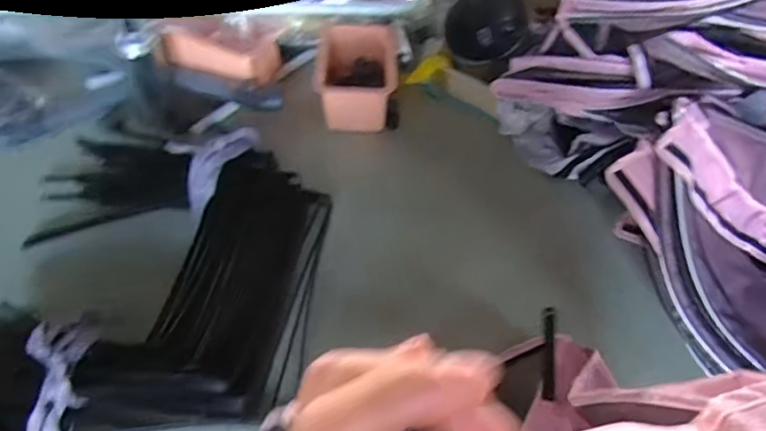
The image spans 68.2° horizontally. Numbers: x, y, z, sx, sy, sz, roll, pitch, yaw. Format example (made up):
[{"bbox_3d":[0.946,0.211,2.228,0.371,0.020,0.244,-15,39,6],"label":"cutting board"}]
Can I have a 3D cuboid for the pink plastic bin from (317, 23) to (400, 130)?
[{"bbox_3d":[-0.045,-0.241,0.977,0.134,0.095,0.185,-1,49,-3],"label":"pink plastic bin"}]

